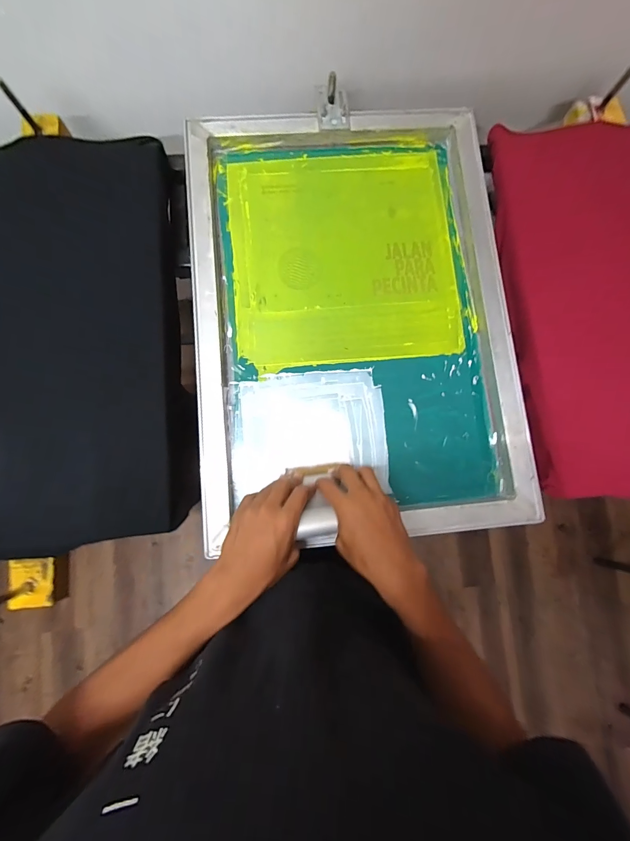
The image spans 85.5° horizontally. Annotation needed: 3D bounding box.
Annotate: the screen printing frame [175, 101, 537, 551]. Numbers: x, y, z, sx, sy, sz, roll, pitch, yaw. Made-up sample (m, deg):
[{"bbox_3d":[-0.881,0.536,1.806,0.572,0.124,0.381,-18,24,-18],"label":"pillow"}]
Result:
[{"bbox_3d":[0.063,-0.166,0.521,0.472,0.040,0.649,-5,83,-2],"label":"screen printing frame"}]

